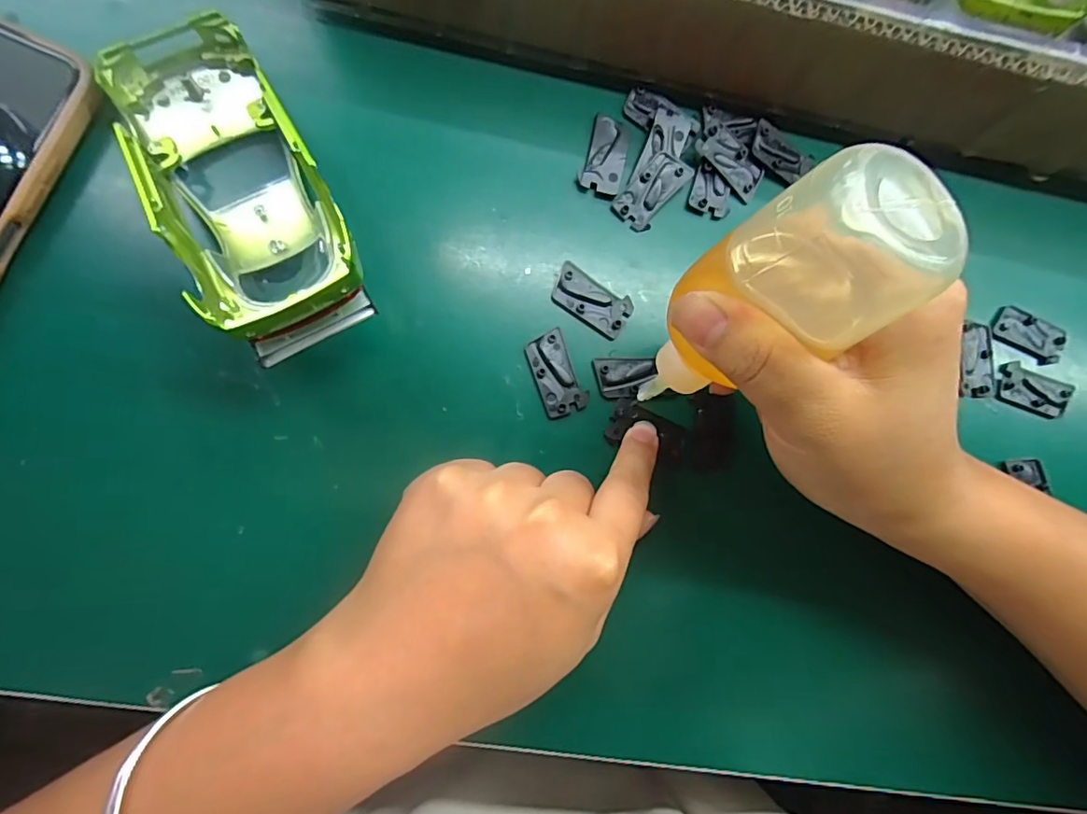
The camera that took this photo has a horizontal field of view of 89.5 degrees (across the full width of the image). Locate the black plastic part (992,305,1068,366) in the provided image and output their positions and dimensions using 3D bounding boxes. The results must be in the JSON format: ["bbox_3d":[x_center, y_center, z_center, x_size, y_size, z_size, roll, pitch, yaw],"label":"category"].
[{"bbox_3d":[0.219,-0.033,0.246,0.034,0.004,0.020,23,81,-4],"label":"black plastic part"}]

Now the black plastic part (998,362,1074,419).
[{"bbox_3d":[0.219,-0.007,0.243,0.034,0.004,0.018,20,82,-4],"label":"black plastic part"}]

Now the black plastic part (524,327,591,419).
[{"bbox_3d":[0.005,-0.013,0.221,0.018,0.004,0.033,-21,86,-9],"label":"black plastic part"}]

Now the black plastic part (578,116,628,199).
[{"bbox_3d":[0.027,-0.107,0.231,0.017,0.004,0.033,15,82,-5],"label":"black plastic part"}]

